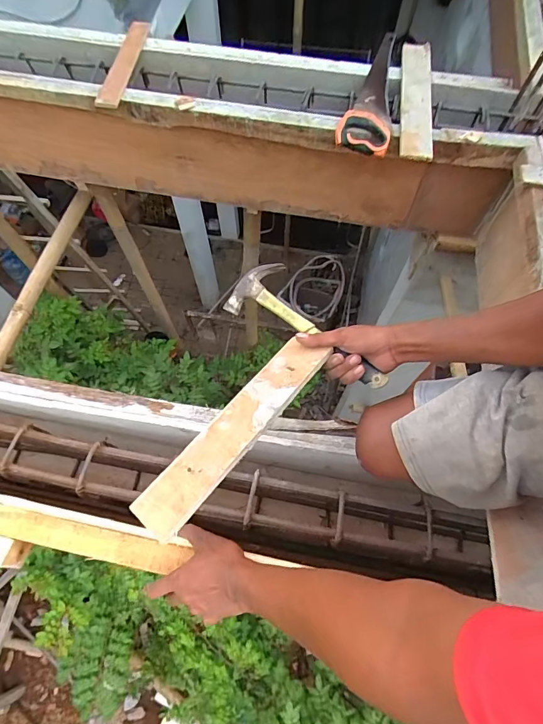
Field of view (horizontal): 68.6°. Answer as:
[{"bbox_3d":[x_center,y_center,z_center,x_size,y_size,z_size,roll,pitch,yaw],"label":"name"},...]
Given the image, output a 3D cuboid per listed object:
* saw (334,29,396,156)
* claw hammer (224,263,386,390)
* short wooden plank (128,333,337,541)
[{"bbox_3d":[0.308,-0.757,1.108,0.140,0.040,0.535,18,67,8],"label":"saw"},{"bbox_3d":[0.058,-0.051,0.621,0.279,0.045,0.097,39,71,17],"label":"claw hammer"},{"bbox_3d":[-0.047,0.086,0.539,0.076,0.010,0.321,28,63,33],"label":"short wooden plank"}]

